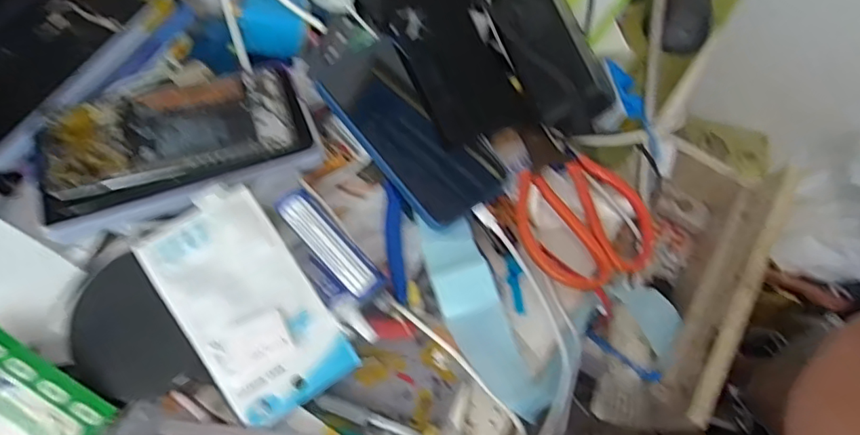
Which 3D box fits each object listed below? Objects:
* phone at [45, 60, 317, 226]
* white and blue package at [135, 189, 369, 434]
[{"bbox_3d":[-0.181,-0.058,0.383,0.174,0.027,0.077,-19,66,-12],"label":"phone"},{"bbox_3d":[-0.117,0.055,0.337,0.078,0.005,0.144,-33,87,-12],"label":"white and blue package"}]

